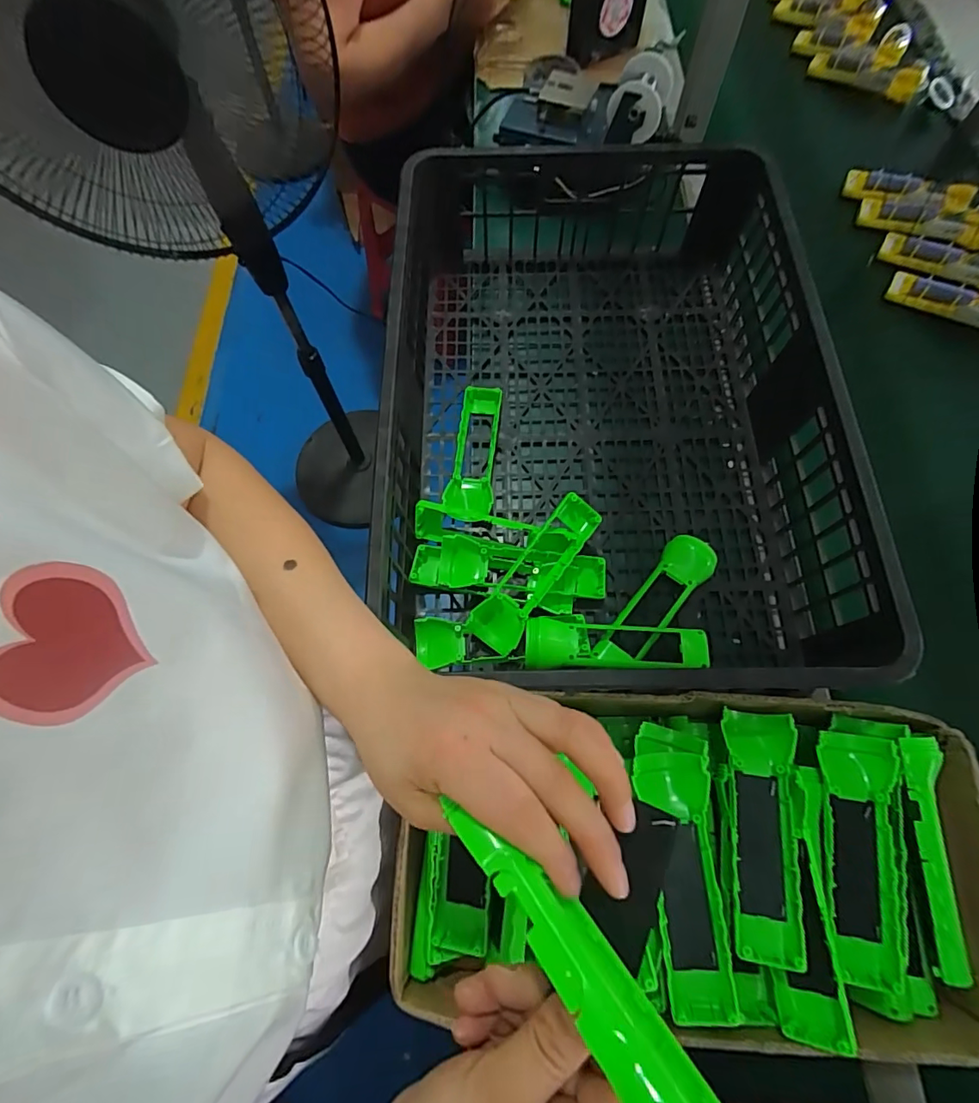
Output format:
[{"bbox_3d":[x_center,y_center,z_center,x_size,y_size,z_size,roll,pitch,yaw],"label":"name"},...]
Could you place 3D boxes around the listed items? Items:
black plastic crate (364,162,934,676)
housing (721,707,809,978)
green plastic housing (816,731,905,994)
[{"bbox_3d":[0.111,-0.166,0.531,0.398,0.140,0.579,-1,69,1],"label":"black plastic crate"},{"bbox_3d":[0.199,0.201,0.378,0.044,0.033,0.161,9,70,5],"label":"housing"},{"bbox_3d":[0.269,0.218,0.369,0.051,0.022,0.162,9,70,5],"label":"green plastic housing"}]

